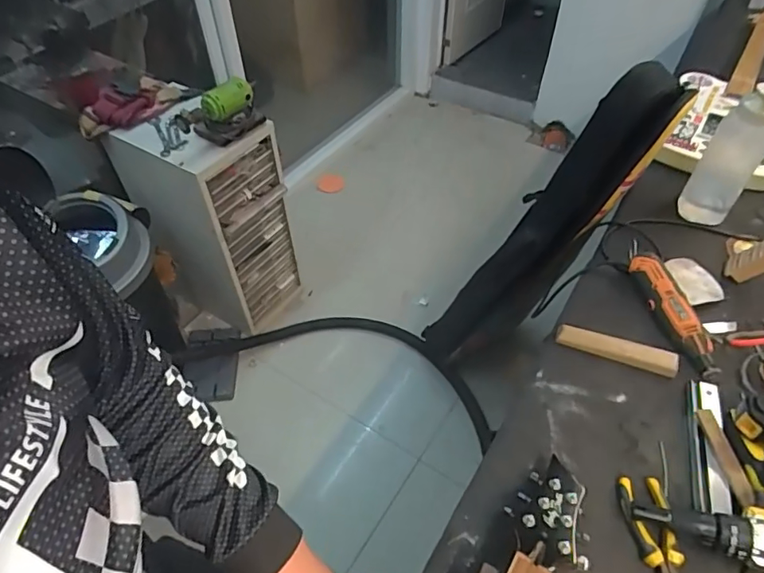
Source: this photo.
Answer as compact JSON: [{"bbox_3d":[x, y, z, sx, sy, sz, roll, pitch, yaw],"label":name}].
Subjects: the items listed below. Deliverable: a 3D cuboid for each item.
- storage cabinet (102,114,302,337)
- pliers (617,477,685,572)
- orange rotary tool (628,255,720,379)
[{"bbox_3d":[-0.512,-0.193,1.639,0.353,0.700,0.304,24,53,20],"label":"storage cabinet"},{"bbox_3d":[0.338,0.313,0.644,0.050,0.025,0.151,-1,47,2],"label":"pliers"},{"bbox_3d":[0.486,0.041,0.862,0.058,0.052,0.234,-7,49,-6],"label":"orange rotary tool"}]

